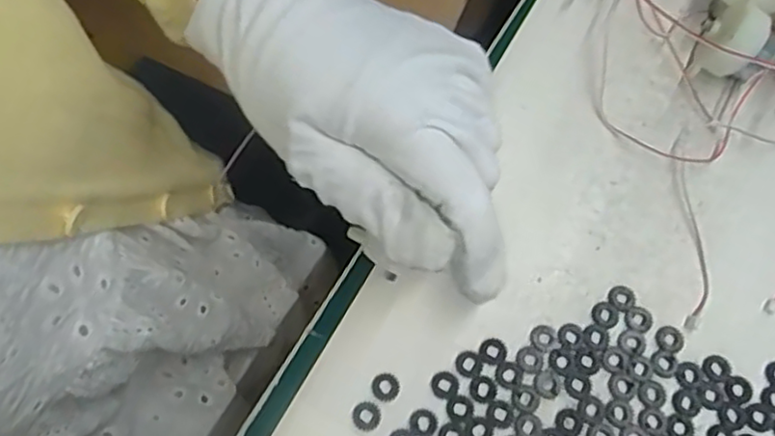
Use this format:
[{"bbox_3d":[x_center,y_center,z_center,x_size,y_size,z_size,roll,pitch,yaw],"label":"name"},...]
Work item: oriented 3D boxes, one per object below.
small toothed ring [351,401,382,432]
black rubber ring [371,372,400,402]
[{"bbox_3d":[-0.008,0.074,0.247,0.011,0.004,0.011,0,68,0],"label":"small toothed ring"},{"bbox_3d":[-0.001,0.064,0.252,0.011,0.004,0.010,0,68,0],"label":"black rubber ring"}]

